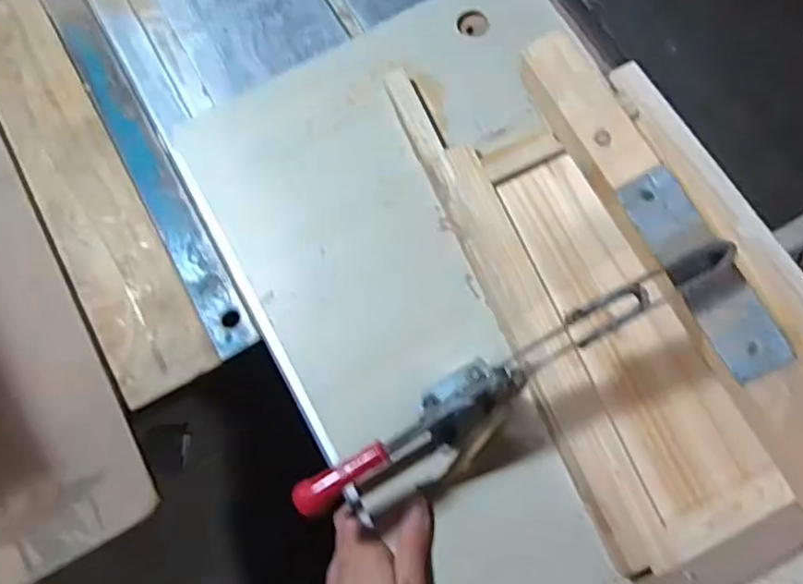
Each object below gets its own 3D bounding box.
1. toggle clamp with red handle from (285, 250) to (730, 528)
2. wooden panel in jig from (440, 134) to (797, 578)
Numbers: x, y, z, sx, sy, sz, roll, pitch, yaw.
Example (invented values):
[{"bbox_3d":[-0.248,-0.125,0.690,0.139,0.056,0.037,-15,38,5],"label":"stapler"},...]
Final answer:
[{"bbox_3d":[0.092,0.079,0.472,0.345,0.128,0.048,-30,56,0],"label":"toggle clamp with red handle"},{"bbox_3d":[0.160,0.028,0.513,0.145,0.017,0.357,-24,76,-8],"label":"wooden panel in jig"}]

